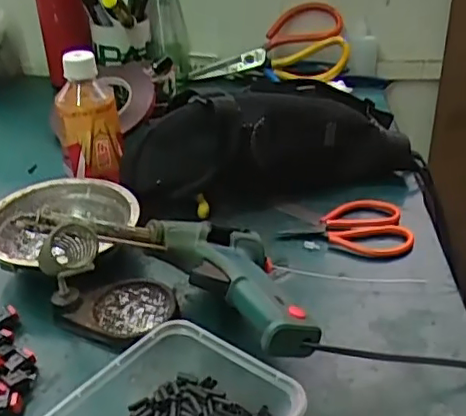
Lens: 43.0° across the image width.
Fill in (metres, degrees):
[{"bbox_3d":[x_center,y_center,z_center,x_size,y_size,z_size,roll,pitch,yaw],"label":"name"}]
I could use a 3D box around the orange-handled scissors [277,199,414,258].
[{"bbox_3d":[0.099,0.015,0.537,0.117,0.014,0.071,5,32,8],"label":"orange-handled scissors"}]

